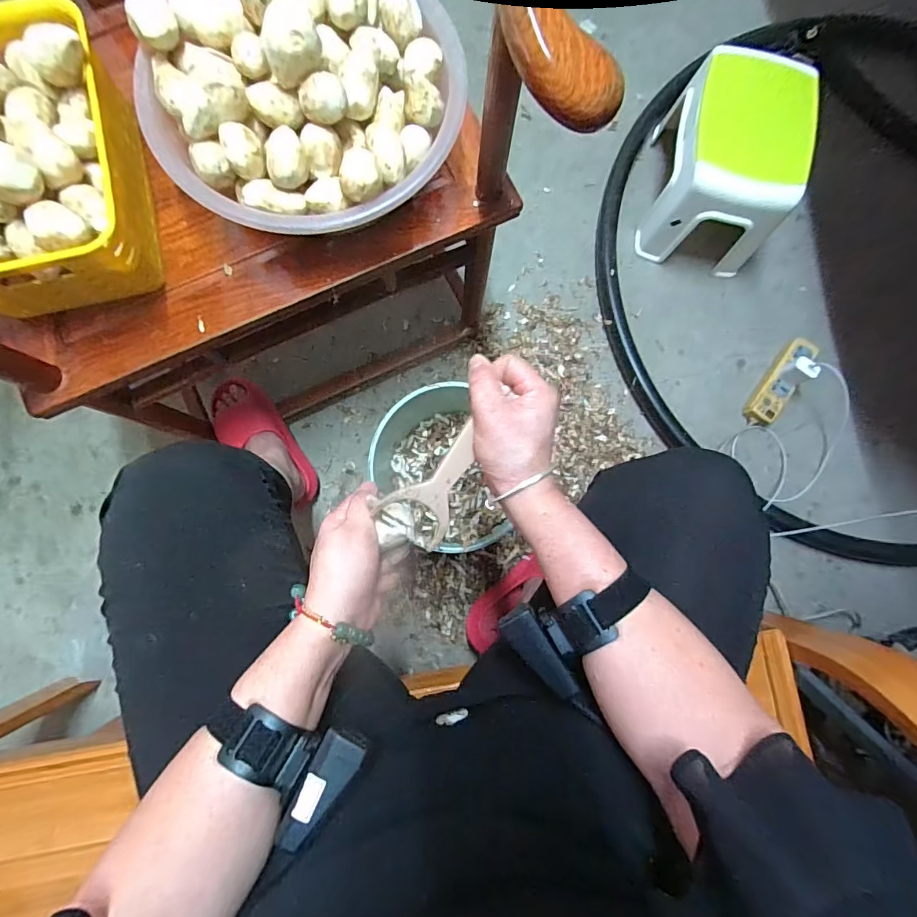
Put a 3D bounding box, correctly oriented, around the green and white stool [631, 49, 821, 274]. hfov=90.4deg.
[{"bbox_3d":[0.498,-0.540,0.860,0.212,0.224,0.263,11,84,-3],"label":"green and white stool"}]

